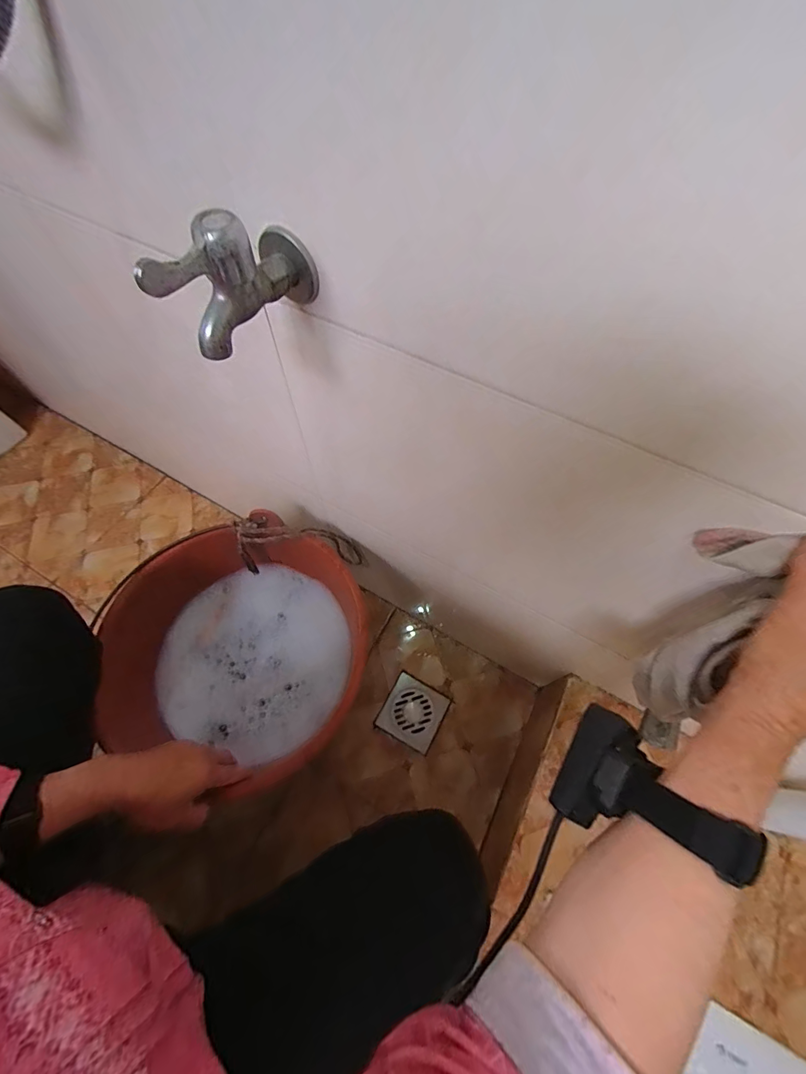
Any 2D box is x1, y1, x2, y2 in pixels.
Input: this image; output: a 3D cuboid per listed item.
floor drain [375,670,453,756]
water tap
[{"bbox_3d":[0.018,0.307,0.729,0.099,0.005,0.099,27,65,10],"label":"floor drain"},{"bbox_3d":[-0.107,-0.162,0.253,0.041,0.067,0.110,36,67,16],"label":"water tap"}]

